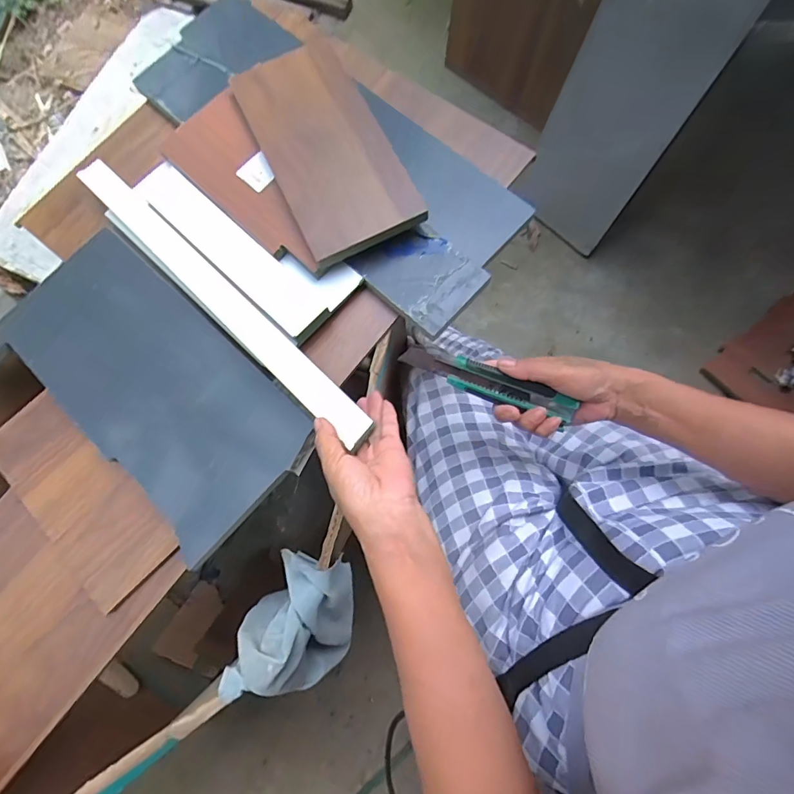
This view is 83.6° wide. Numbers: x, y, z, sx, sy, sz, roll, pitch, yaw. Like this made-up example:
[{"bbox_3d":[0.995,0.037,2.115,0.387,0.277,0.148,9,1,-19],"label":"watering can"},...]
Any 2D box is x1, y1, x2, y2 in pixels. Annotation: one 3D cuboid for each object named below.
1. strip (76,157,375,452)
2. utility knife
[{"bbox_3d":[-0.200,-0.122,0.465,0.034,0.011,0.480,-44,73,-11],"label":"strip"},{"bbox_3d":[0.089,-0.016,0.425,0.170,0.019,0.032,21,118,1],"label":"utility knife"}]

